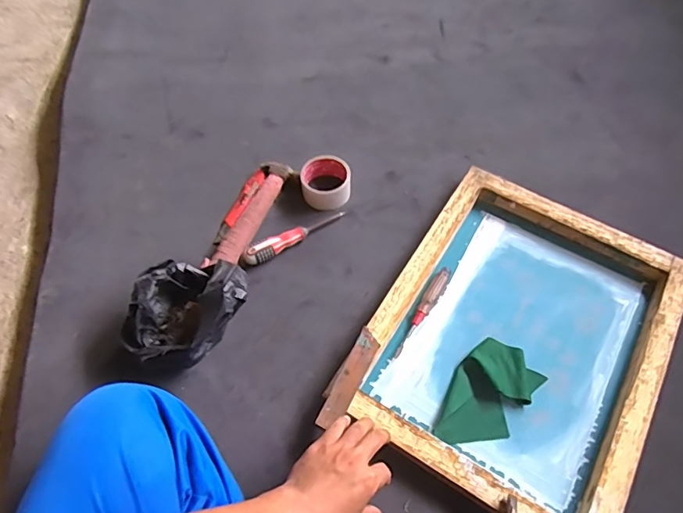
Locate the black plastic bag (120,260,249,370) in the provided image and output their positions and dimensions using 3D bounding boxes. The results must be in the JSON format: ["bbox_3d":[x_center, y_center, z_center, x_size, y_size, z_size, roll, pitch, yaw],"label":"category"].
[{"bbox_3d":[-0.223,0.077,0.694,0.136,0.113,0.167,27,65,16],"label":"black plastic bag"}]

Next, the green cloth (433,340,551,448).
[{"bbox_3d":[0.204,0.198,0.686,0.100,0.019,0.167,36,66,19],"label":"green cloth"}]

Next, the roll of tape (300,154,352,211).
[{"bbox_3d":[-0.027,-0.129,0.852,0.088,0.039,0.094,1,60,2],"label":"roll of tape"}]

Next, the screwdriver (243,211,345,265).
[{"bbox_3d":[-0.075,-0.035,0.804,0.183,0.029,0.030,-26,63,-15],"label":"screwdriver"}]

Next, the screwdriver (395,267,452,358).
[{"bbox_3d":[0.123,0.082,0.736,0.021,0.016,0.165,29,63,16],"label":"screwdriver"}]

